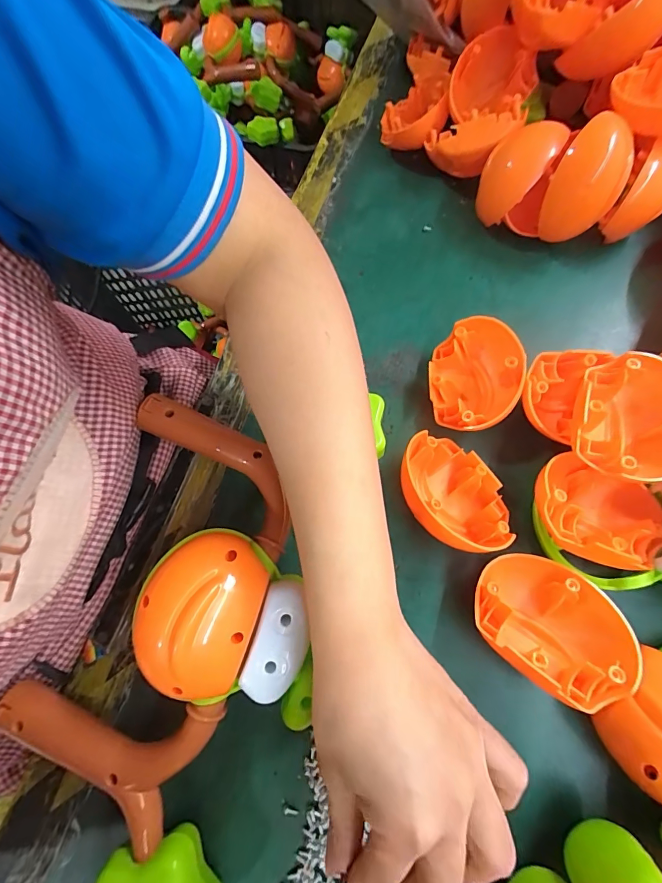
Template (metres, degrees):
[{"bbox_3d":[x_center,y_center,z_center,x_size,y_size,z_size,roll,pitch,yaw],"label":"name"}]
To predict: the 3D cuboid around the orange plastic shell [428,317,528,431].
[{"bbox_3d":[0.113,-0.049,0.316,0.069,0.049,0.088,21,73,8],"label":"orange plastic shell"}]

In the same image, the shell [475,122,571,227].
[{"bbox_3d":[0.180,-0.258,0.383,0.055,0.042,0.091,46,112,18],"label":"shell"}]

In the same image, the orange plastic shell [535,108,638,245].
[{"bbox_3d":[0.233,-0.237,0.360,0.059,0.090,0.040,28,45,8],"label":"orange plastic shell"}]

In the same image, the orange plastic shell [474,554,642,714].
[{"bbox_3d":[0.137,0.116,0.255,0.090,0.051,0.075,27,74,10],"label":"orange plastic shell"}]

